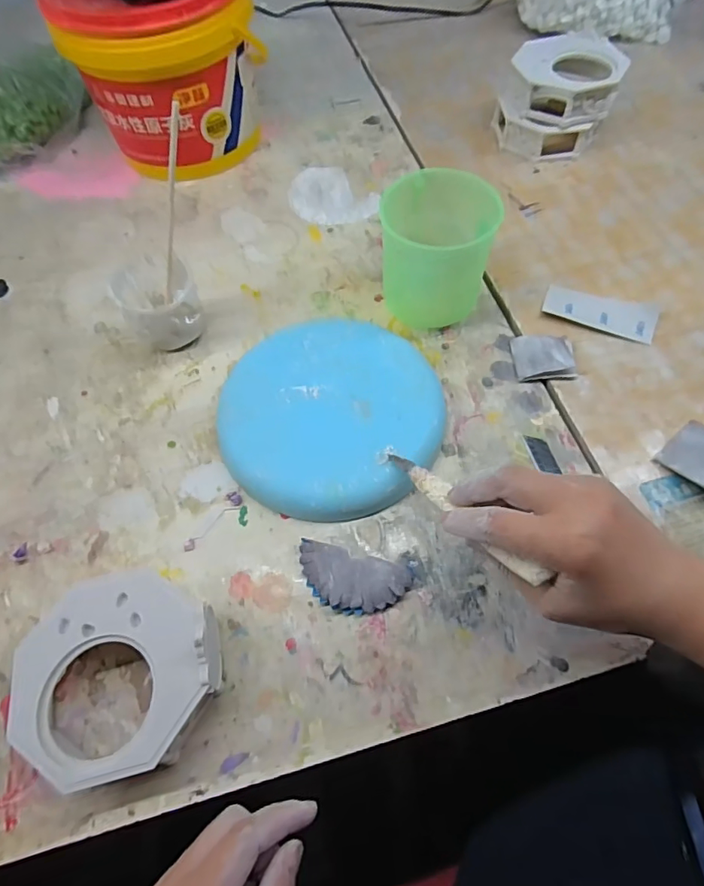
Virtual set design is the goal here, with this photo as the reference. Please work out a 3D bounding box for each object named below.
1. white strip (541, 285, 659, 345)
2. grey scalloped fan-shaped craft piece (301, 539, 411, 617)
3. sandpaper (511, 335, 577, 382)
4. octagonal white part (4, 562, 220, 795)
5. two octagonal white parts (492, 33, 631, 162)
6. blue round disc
[{"bbox_3d":[0.230,-0.122,0.453,0.097,0.004,0.045,19,64,13],"label":"white strip"},{"bbox_3d":[-0.001,0.097,0.343,0.080,0.013,0.042,12,63,9],"label":"grey scalloped fan-shaped craft piece"},{"bbox_3d":[0.168,-0.075,0.426,0.051,0.010,0.045,1,62,3],"label":"sandpaper"},{"bbox_3d":[-0.145,0.143,0.308,0.113,0.041,0.114,27,66,16],"label":"octagonal white part"},{"bbox_3d":[0.232,-0.394,0.555,0.125,0.082,0.115,17,64,11],"label":"two octagonal white parts"},{"bbox_3d":[-0.017,-0.026,0.404,0.176,0.026,0.182,-1,62,2],"label":"blue round disc"}]

